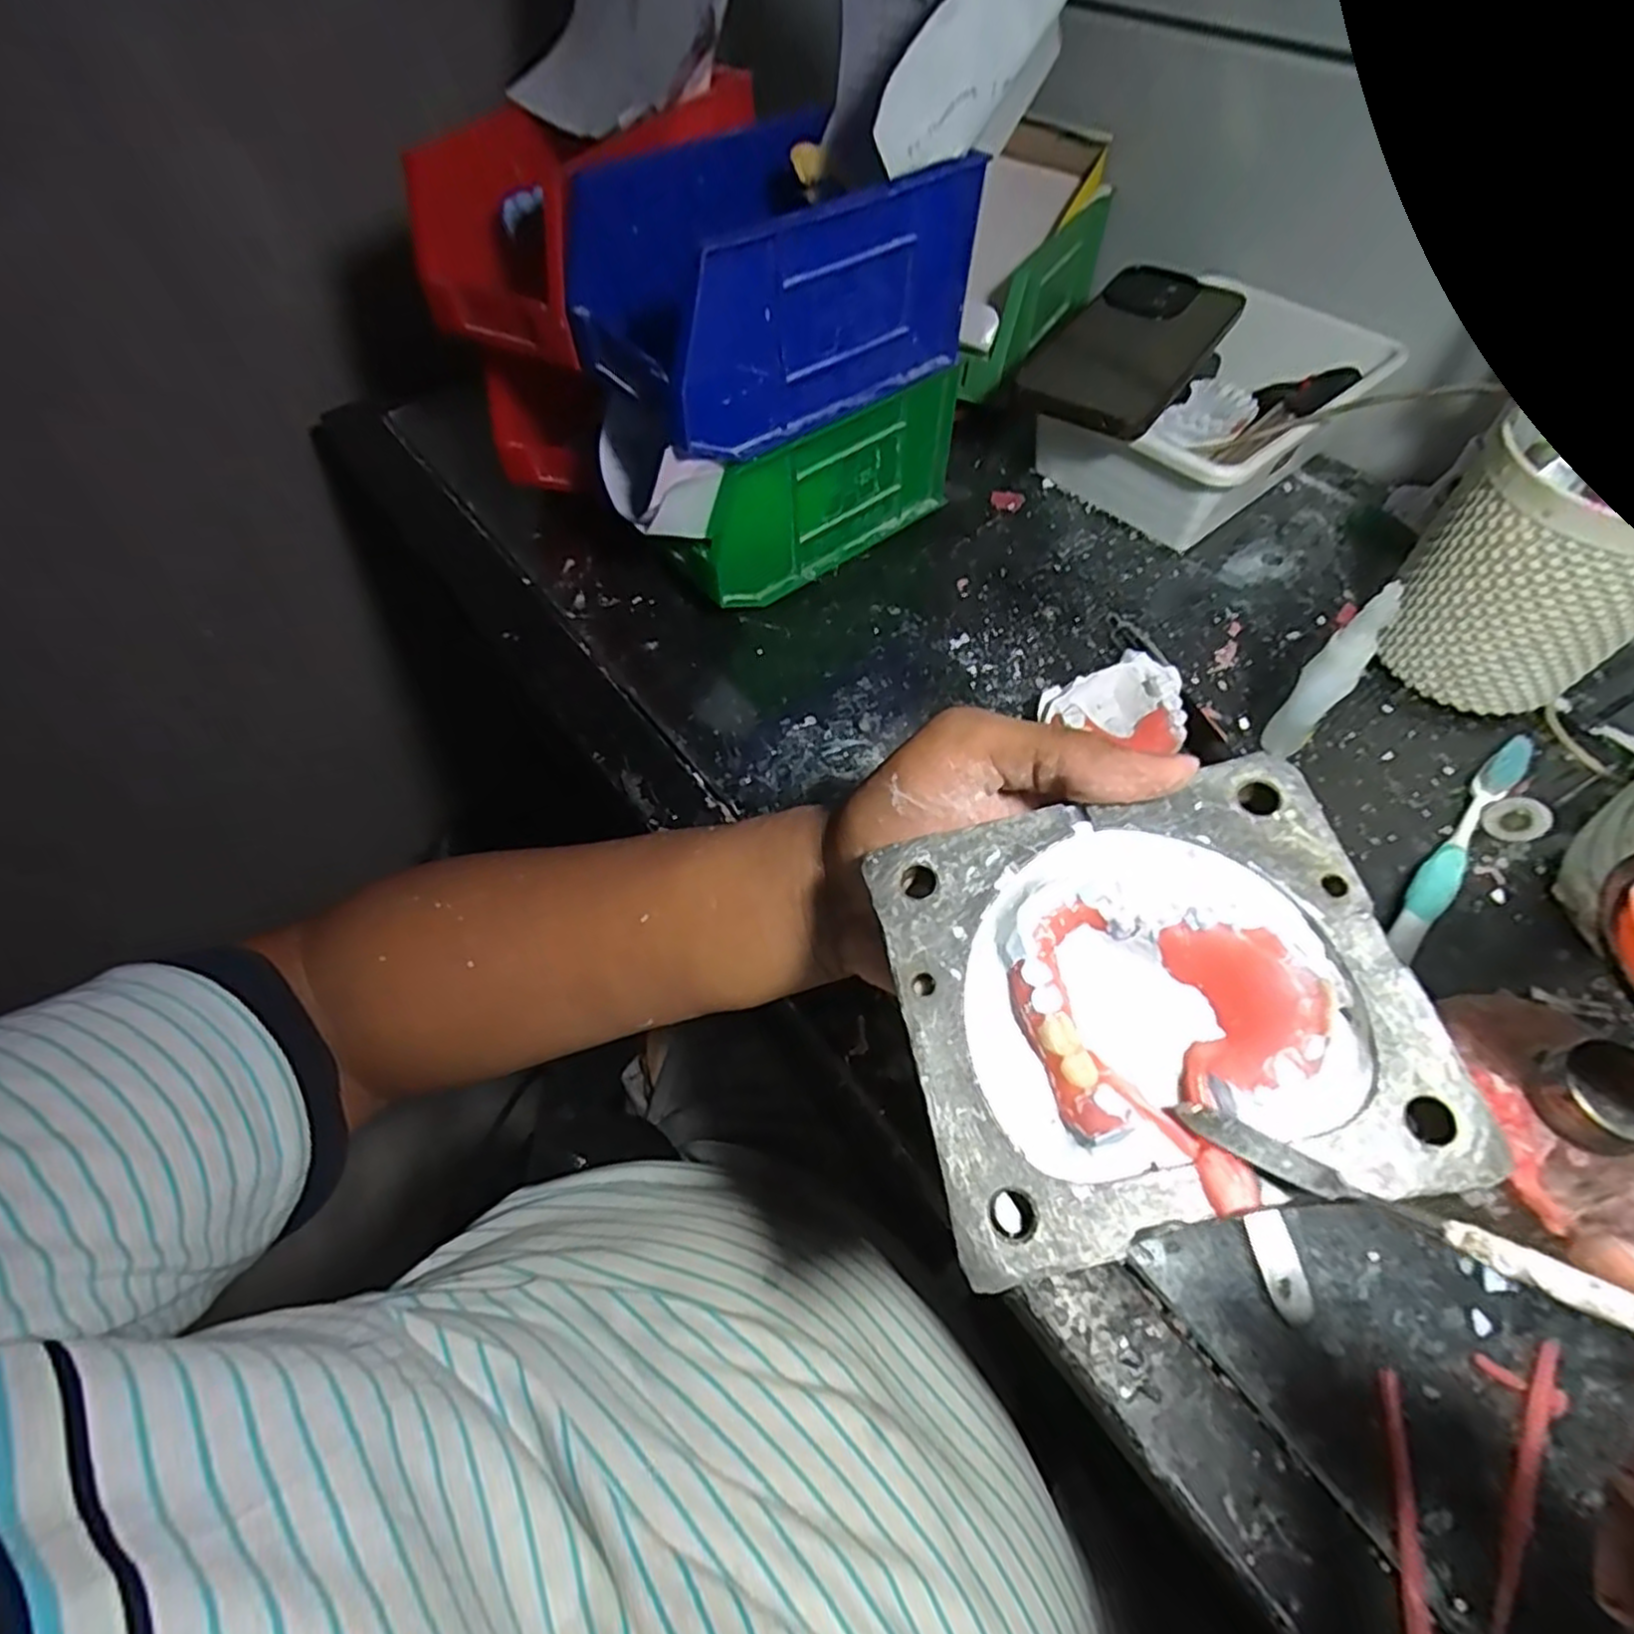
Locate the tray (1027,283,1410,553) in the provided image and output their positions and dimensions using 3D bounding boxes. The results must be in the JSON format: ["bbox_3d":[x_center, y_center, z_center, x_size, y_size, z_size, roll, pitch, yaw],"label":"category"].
[{"bbox_3d":[0.237,-0.234,0.445,0.170,0.065,0.120,-29,61,-15],"label":"tray"}]

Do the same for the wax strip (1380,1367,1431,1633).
[{"bbox_3d":[0.165,0.202,0.207,0.005,0.004,0.079,11,59,10],"label":"wax strip"}]

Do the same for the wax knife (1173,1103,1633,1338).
[{"bbox_3d":[0.154,0.090,0.119,0.183,0.008,0.008,14,55,46],"label":"wax knife"}]

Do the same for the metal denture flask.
[{"bbox_3d":[0.087,0.047,0.196,0.123,0.024,0.109,-11,58,-4],"label":"metal denture flask"}]

